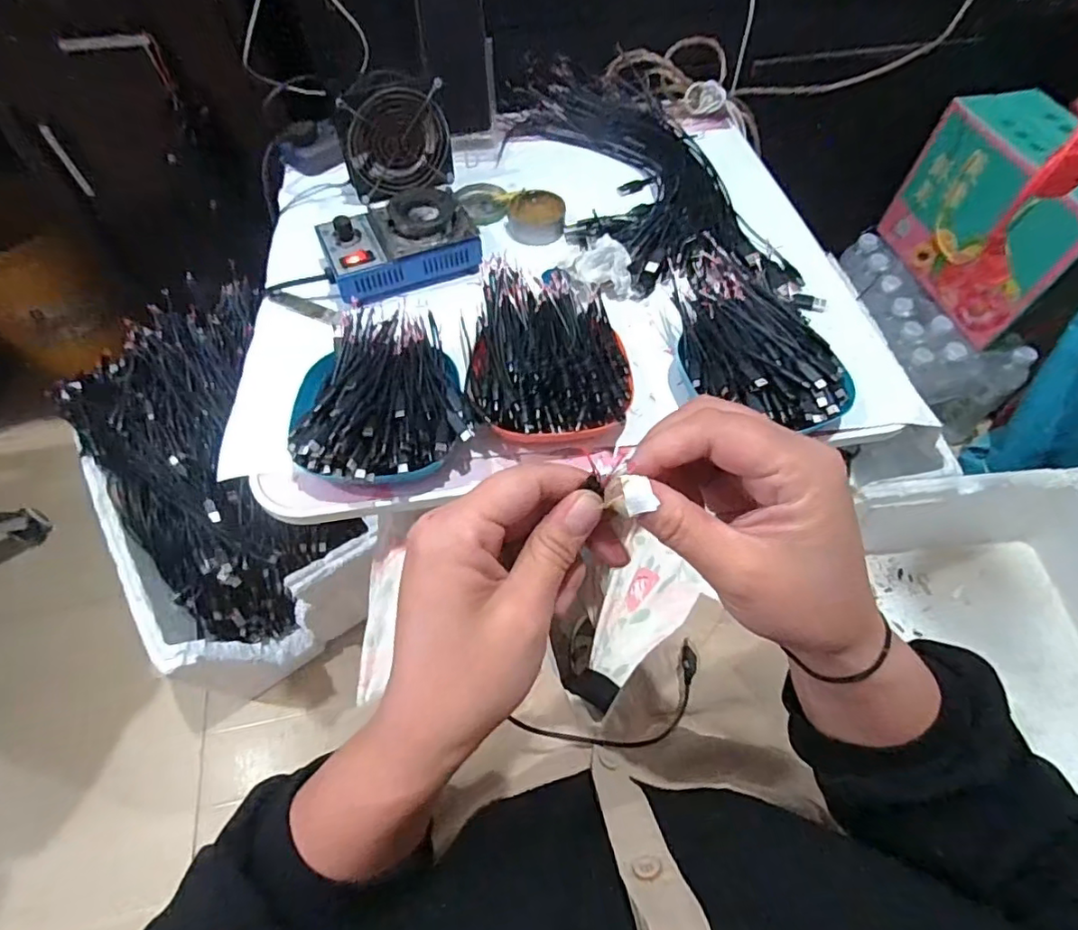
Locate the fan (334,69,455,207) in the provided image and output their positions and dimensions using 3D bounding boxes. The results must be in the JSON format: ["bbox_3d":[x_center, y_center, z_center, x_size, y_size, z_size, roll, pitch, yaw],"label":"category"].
[{"bbox_3d":[-0.157,-0.364,0.632,0.116,0.119,0.034,-20,61,-12],"label":"fan"}]

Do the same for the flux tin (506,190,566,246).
[{"bbox_3d":[-0.003,-0.277,0.639,0.063,0.023,0.064,0,59,0],"label":"flux tin"}]

